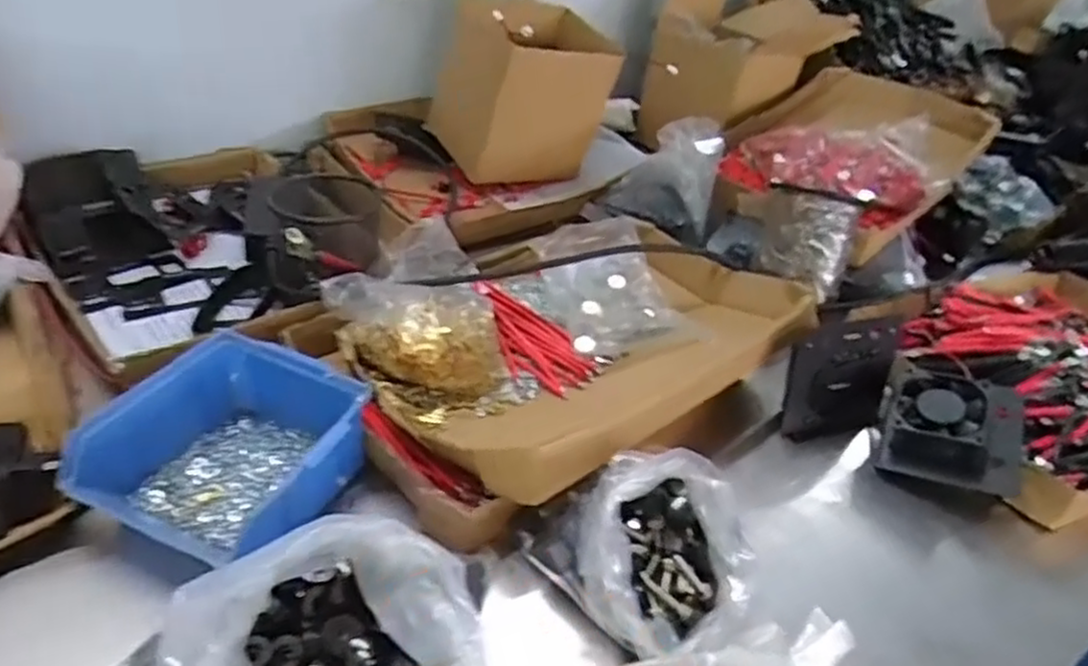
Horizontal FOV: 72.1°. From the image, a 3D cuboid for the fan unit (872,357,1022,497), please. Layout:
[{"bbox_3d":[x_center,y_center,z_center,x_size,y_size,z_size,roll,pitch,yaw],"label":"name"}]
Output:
[{"bbox_3d":[0.298,0.068,0.544,0.090,0.051,0.090,19,37,15],"label":"fan unit"}]

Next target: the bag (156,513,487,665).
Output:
[{"bbox_3d":[-0.095,0.153,0.343,0.138,0.071,0.133,-3,37,-15],"label":"bag"}]

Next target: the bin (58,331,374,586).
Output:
[{"bbox_3d":[-0.188,0.072,0.453,0.125,0.063,0.131,19,37,15],"label":"bin"}]

